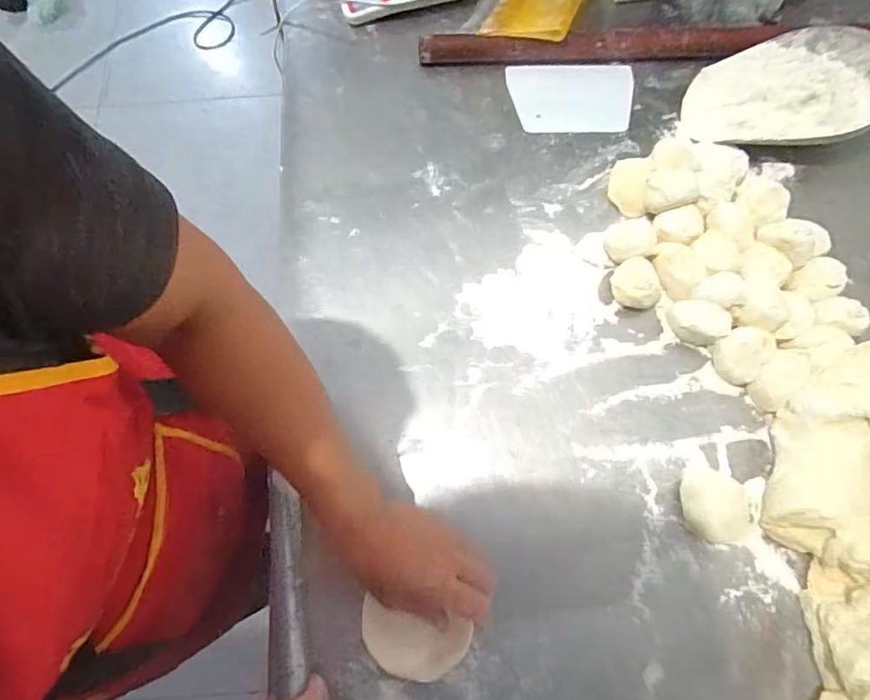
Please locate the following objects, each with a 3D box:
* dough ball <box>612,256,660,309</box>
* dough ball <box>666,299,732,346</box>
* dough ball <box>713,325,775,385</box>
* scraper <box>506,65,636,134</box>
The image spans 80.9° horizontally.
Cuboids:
[{"bbox_3d":[0.201,-0.064,0.517,0.039,0.041,0.050,-35,75,-11],"label":"dough ball"},{"bbox_3d":[0.263,-0.028,0.510,0.052,0.035,0.034,19,73,6],"label":"dough ball"},{"bbox_3d":[0.299,0.005,0.495,0.050,0.041,0.046,0,72,0],"label":"dough ball"},{"bbox_3d":[0.164,-0.302,0.614,0.145,0.005,0.099,0,73,3],"label":"scraper"}]

